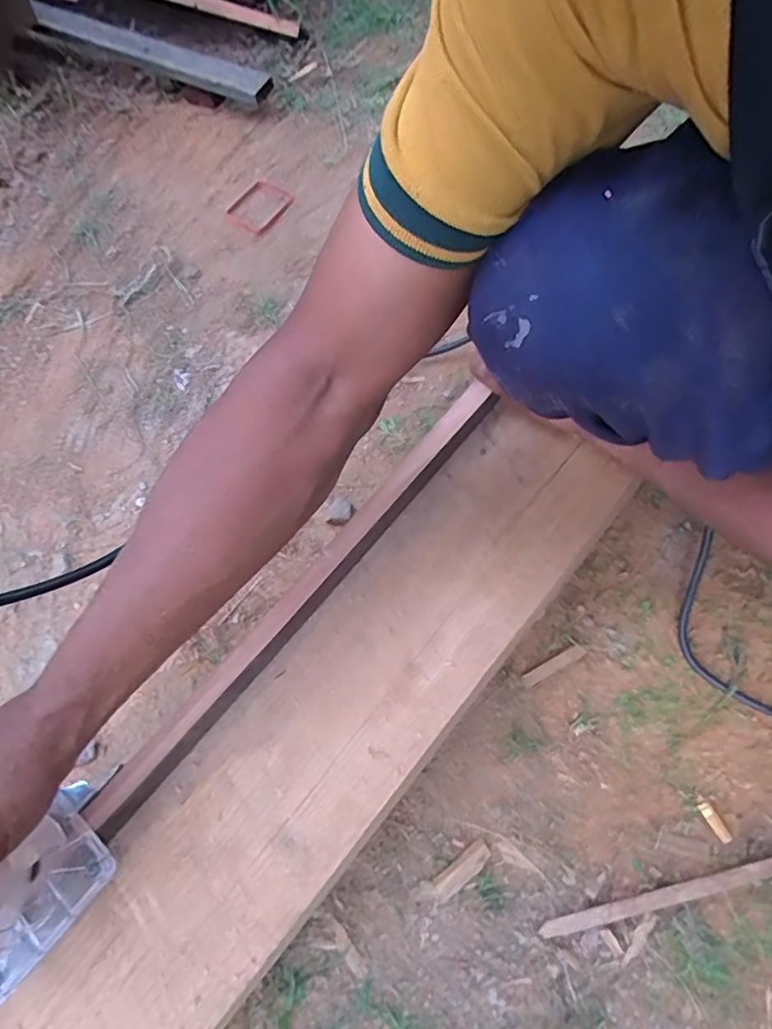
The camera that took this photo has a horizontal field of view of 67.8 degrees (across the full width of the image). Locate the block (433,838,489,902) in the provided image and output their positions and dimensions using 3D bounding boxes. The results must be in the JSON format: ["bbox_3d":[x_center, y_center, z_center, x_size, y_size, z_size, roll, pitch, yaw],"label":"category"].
[{"bbox_3d":[0.057,0.271,0.437,0.051,0.008,0.016,-37,70,-14],"label":"block"}]

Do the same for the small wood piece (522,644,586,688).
[{"bbox_3d":[0.143,0.129,0.492,0.058,0.013,0.011,-27,68,-10],"label":"small wood piece"}]

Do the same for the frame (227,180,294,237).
[{"bbox_3d":[-0.163,-0.397,0.744,0.066,0.011,0.075,34,71,15],"label":"frame"}]

